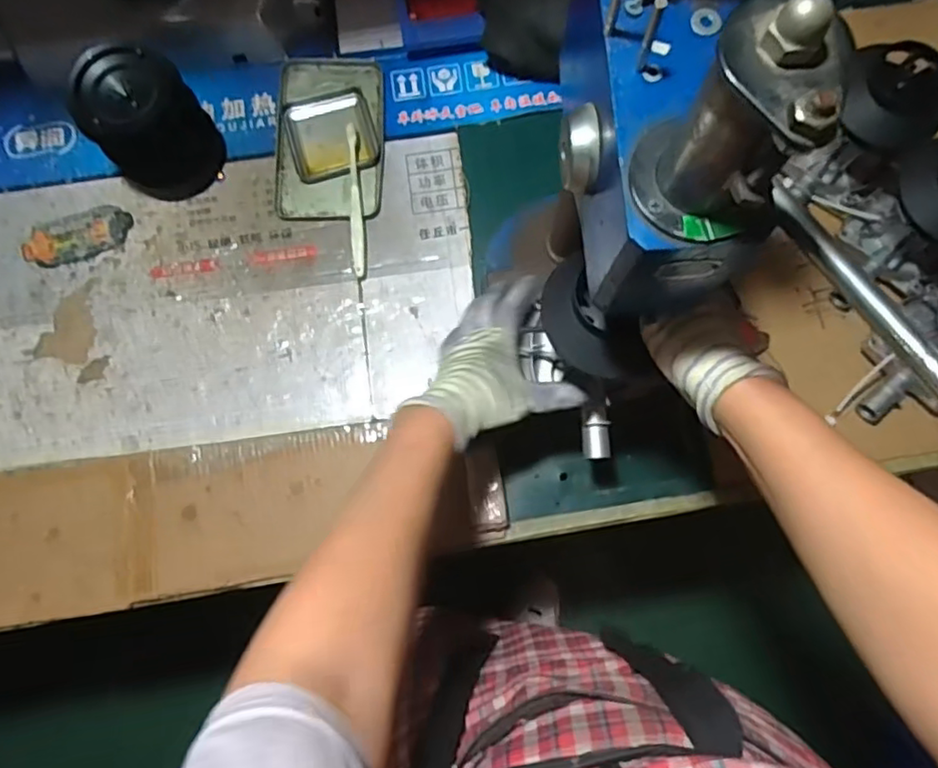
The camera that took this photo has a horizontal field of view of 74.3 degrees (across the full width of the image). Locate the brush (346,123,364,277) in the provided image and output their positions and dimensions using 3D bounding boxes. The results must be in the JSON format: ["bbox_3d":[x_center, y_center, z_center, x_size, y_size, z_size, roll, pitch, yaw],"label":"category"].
[{"bbox_3d":[-0.125,-0.205,0.682,0.013,0.020,0.173,-4,80,0],"label":"brush"}]

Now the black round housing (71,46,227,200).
[{"bbox_3d":[-0.331,-0.266,0.644,0.112,0.129,0.094,-36,81,-6],"label":"black round housing"}]

